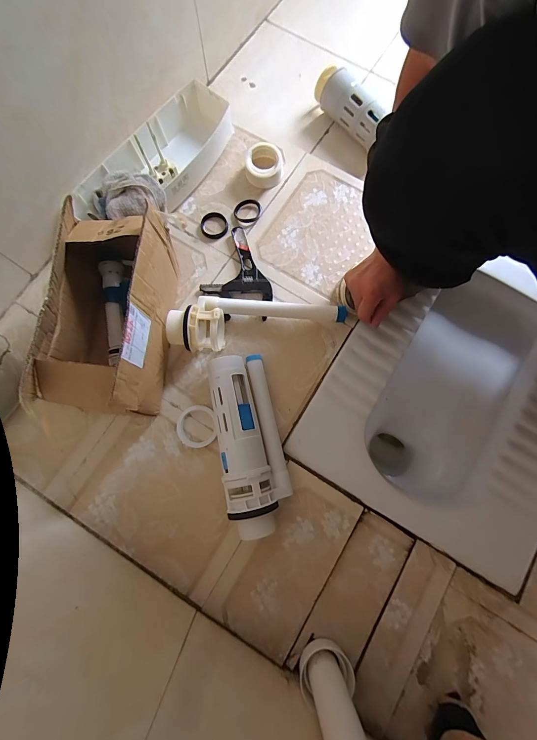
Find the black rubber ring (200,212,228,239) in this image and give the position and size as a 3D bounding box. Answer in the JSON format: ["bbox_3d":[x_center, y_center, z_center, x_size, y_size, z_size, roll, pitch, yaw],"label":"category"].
[{"bbox_3d":[-0.110,-0.294,0.628,0.055,0.012,0.056,0,77,-1],"label":"black rubber ring"}]

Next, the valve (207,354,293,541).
[{"bbox_3d":[-0.030,0.111,0.508,0.102,0.079,0.279,-10,78,-3],"label":"valve"}]

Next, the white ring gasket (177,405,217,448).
[{"bbox_3d":[-0.126,0.099,0.541,0.065,0.015,0.071,-9,78,-3],"label":"white ring gasket"}]

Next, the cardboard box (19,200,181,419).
[{"bbox_3d":[-0.251,-0.087,0.496,0.163,0.175,0.292,2,77,0],"label":"cardboard box"}]

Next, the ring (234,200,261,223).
[{"bbox_3d":[-0.042,-0.326,0.635,0.060,0.006,0.051,-29,79,-7],"label":"ring"}]

